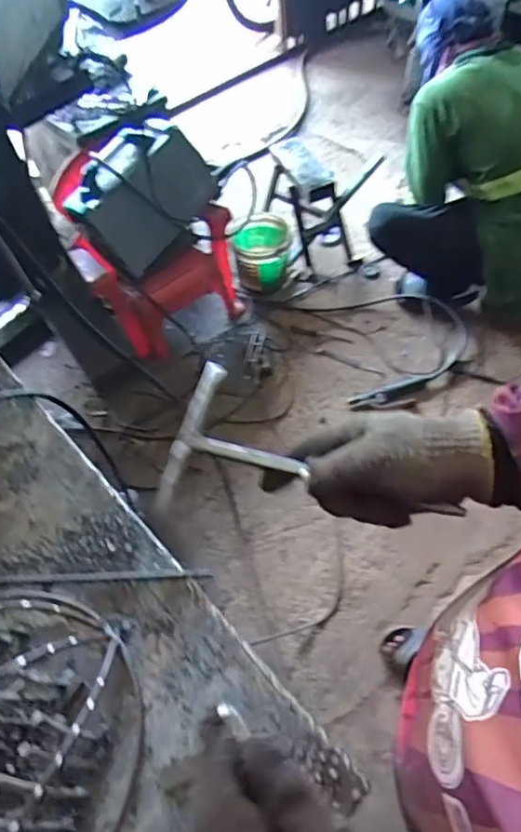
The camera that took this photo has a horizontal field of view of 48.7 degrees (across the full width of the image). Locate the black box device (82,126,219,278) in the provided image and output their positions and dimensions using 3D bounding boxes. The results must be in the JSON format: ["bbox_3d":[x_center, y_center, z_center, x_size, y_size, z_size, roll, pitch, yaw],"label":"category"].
[{"bbox_3d":[-0.279,-0.570,1.538,0.357,0.251,0.068,-49,50,1],"label":"black box device"}]

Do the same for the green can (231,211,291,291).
[{"bbox_3d":[0.008,-0.534,1.872,0.181,0.186,0.207,-6,55,1],"label":"green can"}]

